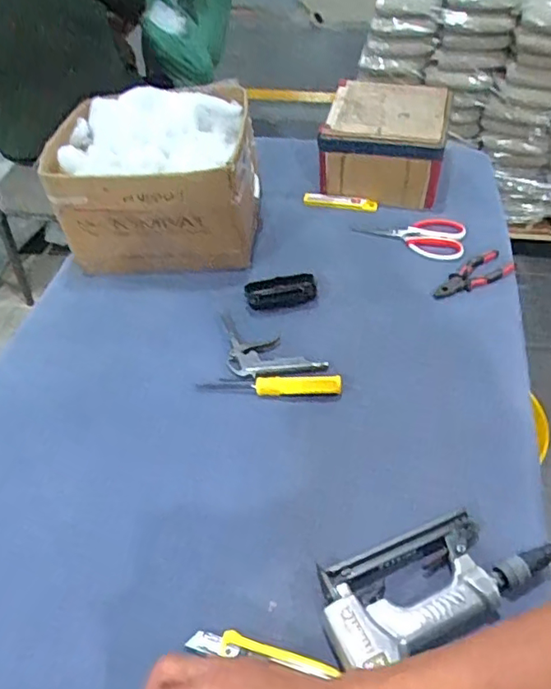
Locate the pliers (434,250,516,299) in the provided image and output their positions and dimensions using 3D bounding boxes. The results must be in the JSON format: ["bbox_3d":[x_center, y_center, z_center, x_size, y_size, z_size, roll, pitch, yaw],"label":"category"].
[{"bbox_3d":[0.318,-0.114,0.917,0.156,0.021,0.056,-24,50,-16],"label":"pliers"}]

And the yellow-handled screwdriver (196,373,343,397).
[{"bbox_3d":[-0.009,0.055,0.776,0.197,0.033,0.027,0,47,5],"label":"yellow-handled screwdriver"}]

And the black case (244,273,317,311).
[{"bbox_3d":[0.009,-0.085,0.902,0.113,0.030,0.041,-12,47,-6],"label":"black case"}]

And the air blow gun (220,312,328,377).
[{"bbox_3d":[-0.022,0.014,0.812,0.177,0.018,0.082,23,53,24],"label":"air blow gun"}]

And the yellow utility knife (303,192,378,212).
[{"bbox_3d":[0.121,-0.269,1.065,0.140,0.024,0.017,12,49,15],"label":"yellow utility knife"}]

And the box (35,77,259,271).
[{"bbox_3d":[-0.193,-0.276,0.944,0.311,0.215,0.229,-2,47,4],"label":"box"}]

